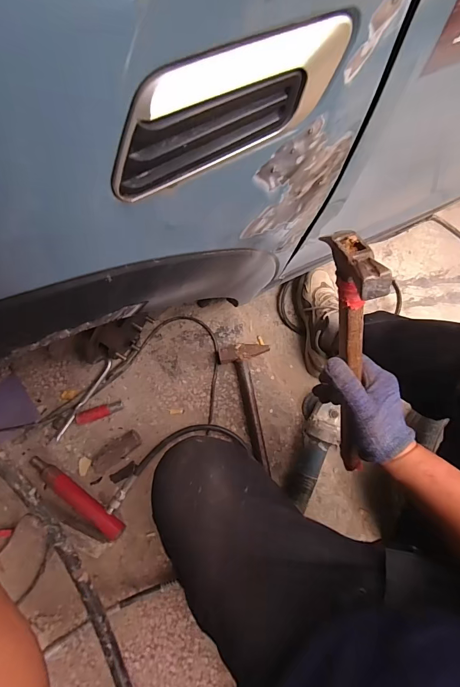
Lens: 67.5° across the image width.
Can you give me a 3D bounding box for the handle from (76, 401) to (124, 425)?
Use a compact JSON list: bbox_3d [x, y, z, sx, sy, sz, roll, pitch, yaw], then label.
[{"bbox_3d":[-0.314,0.164,0.829,0.109,0.023,0.034,-21,77,-4],"label":"handle"}]

